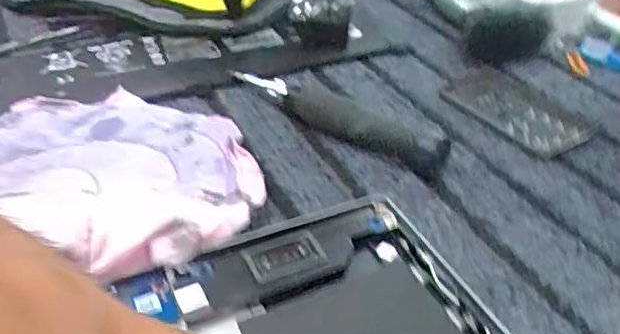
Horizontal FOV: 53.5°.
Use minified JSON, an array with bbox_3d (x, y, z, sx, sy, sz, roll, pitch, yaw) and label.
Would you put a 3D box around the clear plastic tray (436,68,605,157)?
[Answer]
[{"bbox_3d":[0.114,-0.033,0.349,0.049,0.007,0.087,-23,42,-27],"label":"clear plastic tray"}]

